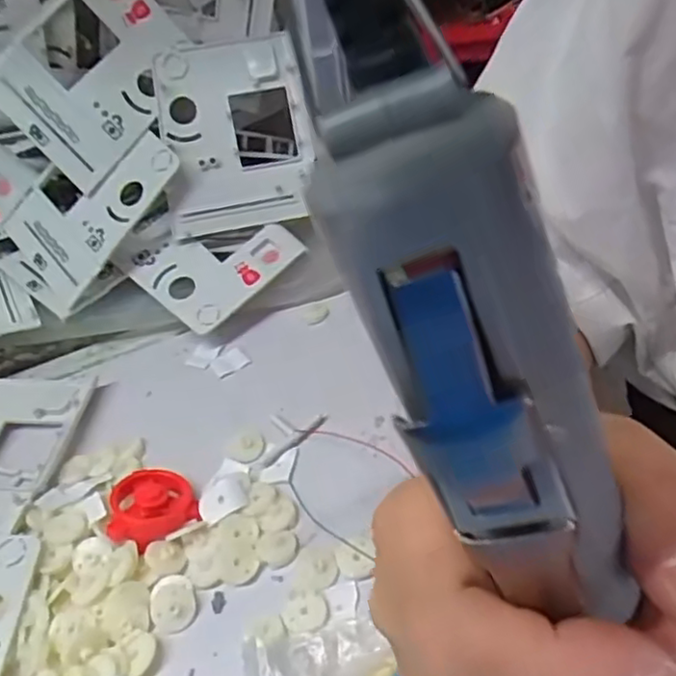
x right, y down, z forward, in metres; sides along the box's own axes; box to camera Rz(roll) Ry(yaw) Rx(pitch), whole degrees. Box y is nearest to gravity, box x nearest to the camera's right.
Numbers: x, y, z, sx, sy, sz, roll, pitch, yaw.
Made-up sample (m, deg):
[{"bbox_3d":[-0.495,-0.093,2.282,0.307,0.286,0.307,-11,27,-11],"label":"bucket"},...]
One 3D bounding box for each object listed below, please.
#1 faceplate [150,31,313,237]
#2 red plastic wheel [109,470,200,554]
[{"bbox_3d":[-0.082,-0.161,0.525,0.116,0.142,0.024,-11,4,-1],"label":"faceplate"},{"bbox_3d":[-0.113,0.097,0.400,0.049,0.017,0.049,-20,41,-14],"label":"red plastic wheel"}]

